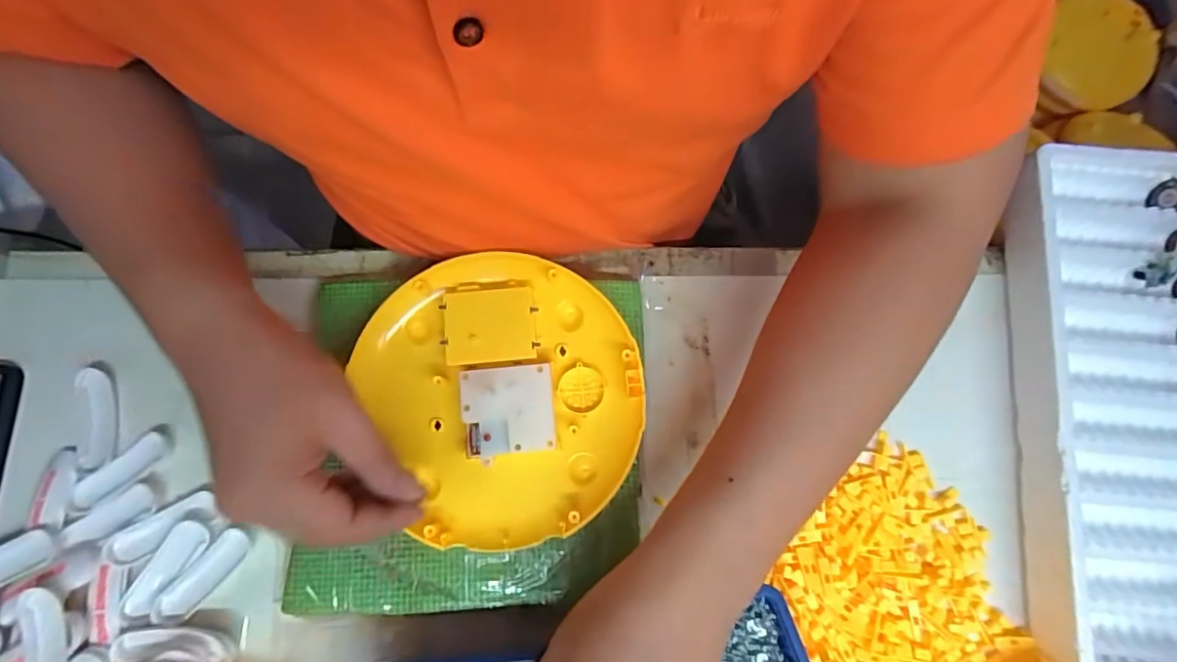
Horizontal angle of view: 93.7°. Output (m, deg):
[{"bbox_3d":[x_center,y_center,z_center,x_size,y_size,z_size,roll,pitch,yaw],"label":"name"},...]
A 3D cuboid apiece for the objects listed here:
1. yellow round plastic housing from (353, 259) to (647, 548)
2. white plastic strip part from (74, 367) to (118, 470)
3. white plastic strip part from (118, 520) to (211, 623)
[{"bbox_3d":[-0.053,0.040,0.356,0.162,0.031,0.178,0,75,-1],"label":"yellow round plastic housing"},{"bbox_3d":[-0.332,0.058,0.372,0.023,0.007,0.067,-13,79,-3],"label":"white plastic strip part"},{"bbox_3d":[-0.274,0.153,0.356,0.022,0.004,0.069,33,80,6],"label":"white plastic strip part"}]

